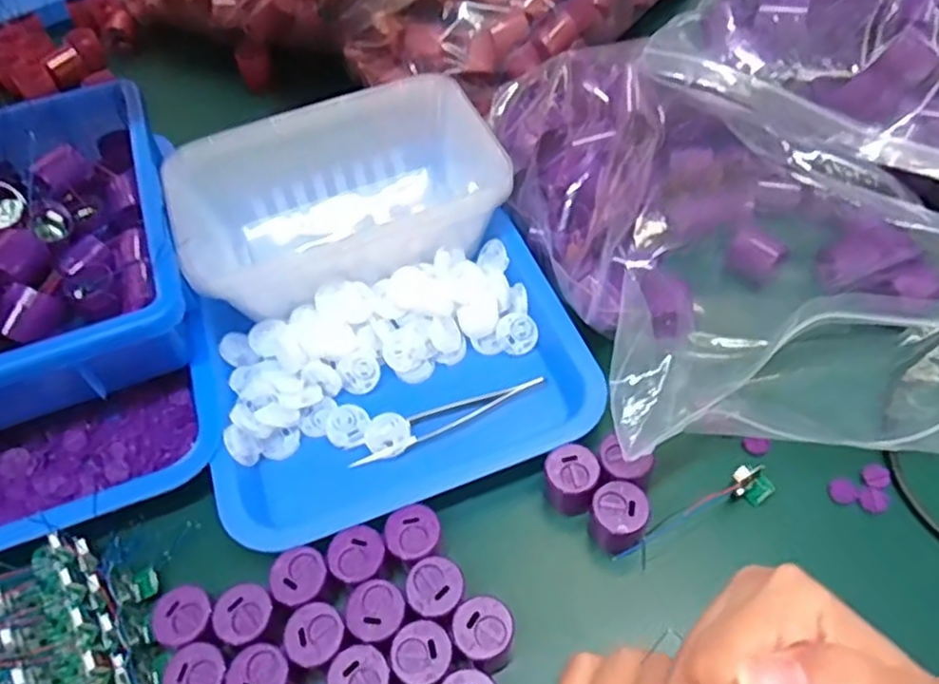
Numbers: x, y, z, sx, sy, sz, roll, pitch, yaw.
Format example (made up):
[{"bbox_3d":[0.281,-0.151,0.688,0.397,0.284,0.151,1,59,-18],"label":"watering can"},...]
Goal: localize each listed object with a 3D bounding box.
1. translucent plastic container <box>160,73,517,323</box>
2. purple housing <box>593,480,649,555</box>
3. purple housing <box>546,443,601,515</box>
[{"bbox_3d":[-0.088,-0.088,0.489,0.215,0.095,0.136,-24,56,-11],"label":"translucent plastic container"},{"bbox_3d":[0.078,0.092,0.363,0.026,0.032,0.029,7,56,10],"label":"purple housing"},{"bbox_3d":[0.056,0.077,0.377,0.028,0.032,0.031,13,57,14],"label":"purple housing"}]

